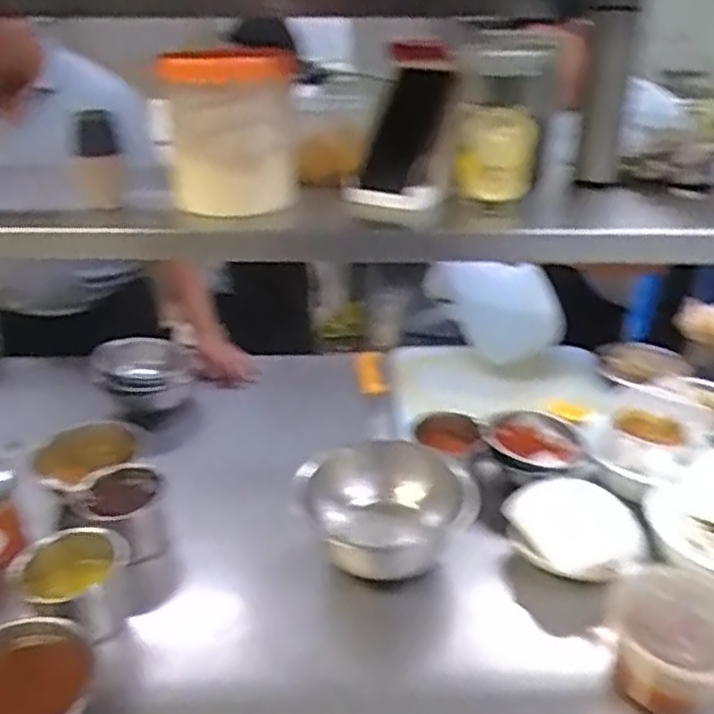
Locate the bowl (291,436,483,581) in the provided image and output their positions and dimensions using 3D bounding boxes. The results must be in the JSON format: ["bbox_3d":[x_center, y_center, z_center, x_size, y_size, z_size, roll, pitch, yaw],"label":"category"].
[{"bbox_3d":[0.037,0.214,1.017,0.188,0.131,0.196,-13,30,-22],"label":"bowl"}]

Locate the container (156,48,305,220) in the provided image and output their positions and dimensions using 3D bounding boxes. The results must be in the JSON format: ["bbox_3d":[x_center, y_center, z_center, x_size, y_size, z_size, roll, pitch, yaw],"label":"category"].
[{"bbox_3d":[-0.141,-0.242,0.832,0.139,0.157,0.156,-9,29,-16],"label":"container"}]

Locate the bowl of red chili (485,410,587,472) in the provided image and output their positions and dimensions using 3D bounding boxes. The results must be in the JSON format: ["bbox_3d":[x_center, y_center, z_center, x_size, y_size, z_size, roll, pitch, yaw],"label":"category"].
[{"bbox_3d":[0.285,0.130,1.161,0.136,0.043,0.113,12,30,22],"label":"bowl of red chili"}]

